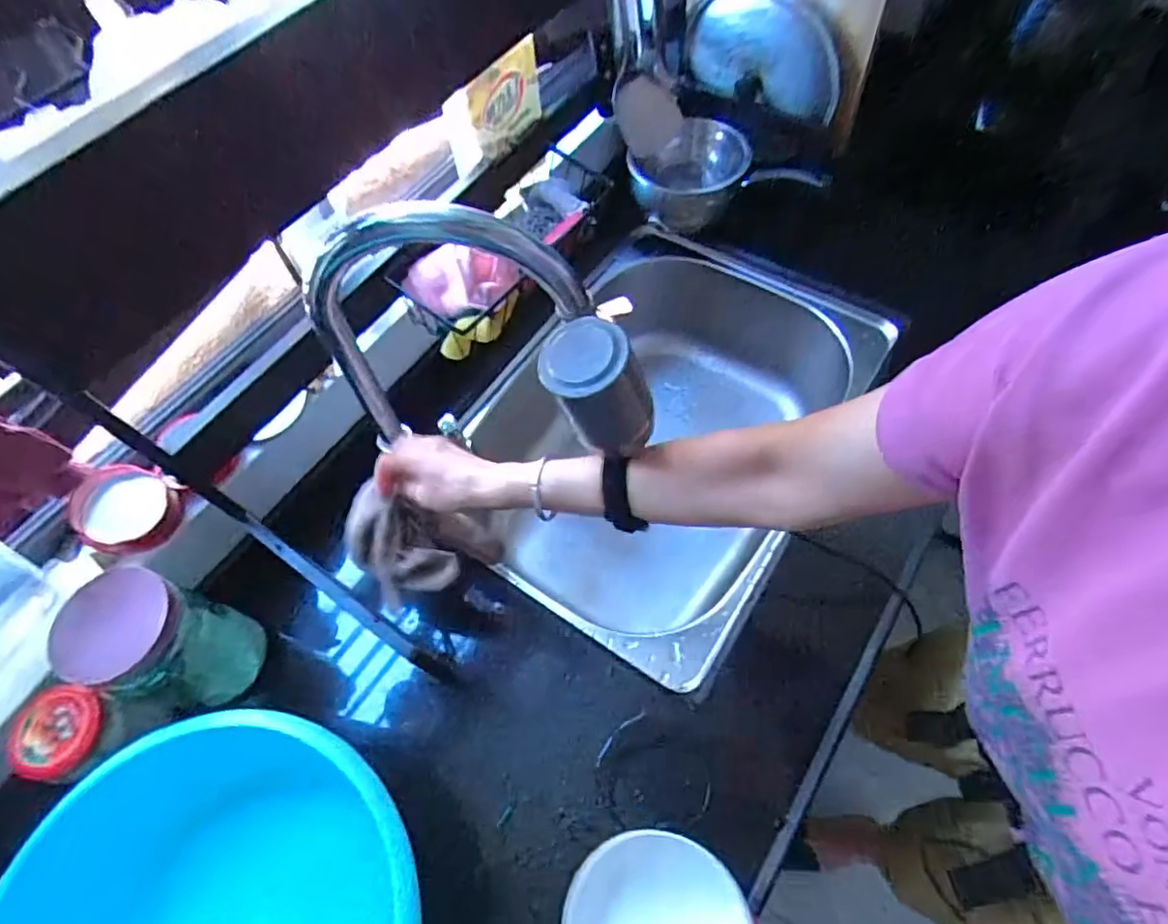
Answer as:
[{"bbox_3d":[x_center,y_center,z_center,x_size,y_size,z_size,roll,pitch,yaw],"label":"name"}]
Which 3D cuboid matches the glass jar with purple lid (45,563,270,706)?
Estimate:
[{"bbox_3d":[-0.369,0.163,0.551,0.077,0.157,0.087,7,62,8],"label":"glass jar with purple lid"}]

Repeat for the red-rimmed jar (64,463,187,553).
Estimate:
[{"bbox_3d":[-0.418,0.042,0.561,0.074,0.047,0.077,-2,61,3],"label":"red-rimmed jar"}]

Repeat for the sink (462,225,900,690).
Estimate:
[{"bbox_3d":[0.103,-0.013,0.850,0.389,0.239,0.538,30,67,18],"label":"sink"}]

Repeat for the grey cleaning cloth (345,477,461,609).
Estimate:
[{"bbox_3d":[-0.172,0.078,0.575,0.077,0.050,0.118,-41,67,-17],"label":"grey cleaning cloth"}]

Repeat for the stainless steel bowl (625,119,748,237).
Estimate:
[{"bbox_3d":[0.142,-0.389,0.842,0.139,0.089,0.132,-2,61,3],"label":"stainless steel bowl"}]

